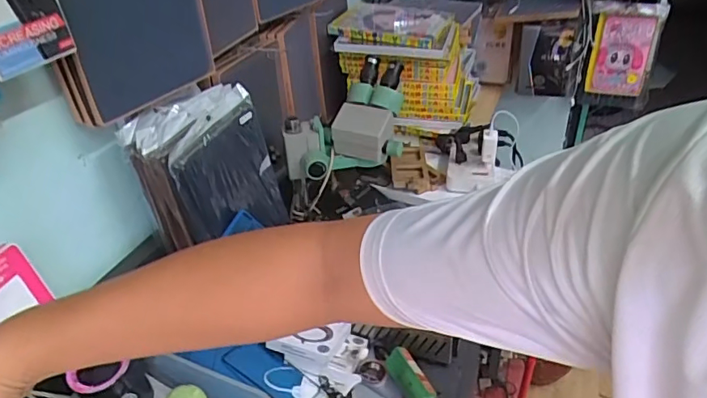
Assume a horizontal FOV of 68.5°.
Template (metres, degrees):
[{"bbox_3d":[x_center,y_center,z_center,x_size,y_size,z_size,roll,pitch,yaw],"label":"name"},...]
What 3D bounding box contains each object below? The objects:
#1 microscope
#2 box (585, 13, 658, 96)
[{"bbox_3d":[-0.019,-0.159,1.102,0.258,0.185,0.175,-7,33,-3],"label":"microscope"},{"bbox_3d":[0.727,-0.385,1.414,0.145,0.213,0.055,5,34,14],"label":"box"}]

